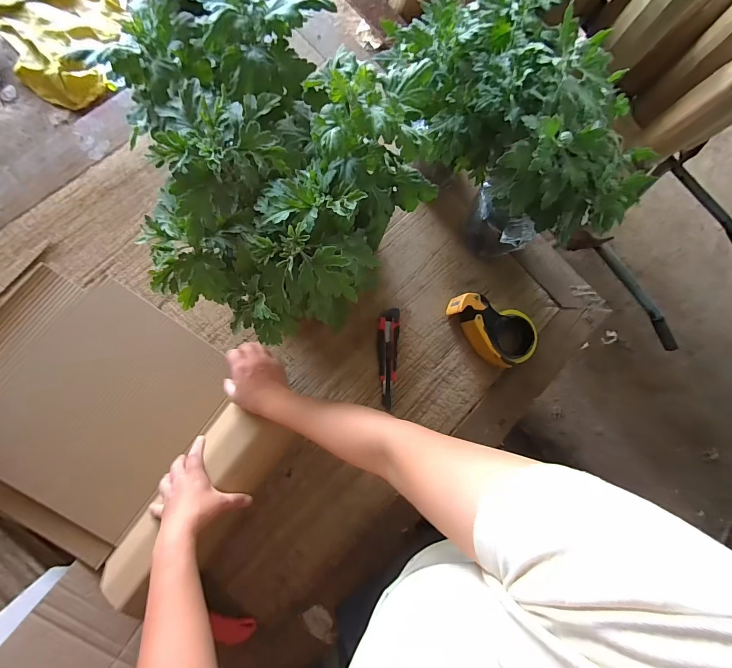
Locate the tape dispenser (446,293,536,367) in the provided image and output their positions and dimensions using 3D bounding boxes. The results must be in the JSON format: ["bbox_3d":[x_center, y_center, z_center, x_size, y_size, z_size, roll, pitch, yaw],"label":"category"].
[{"bbox_3d":[0.244,-0.001,0.674,0.180,0.066,0.110,21,80,-6],"label":"tape dispenser"}]

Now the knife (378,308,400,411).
[{"bbox_3d":[0.041,0.046,0.660,0.040,0.017,0.187,5,82,-11],"label":"knife"}]

